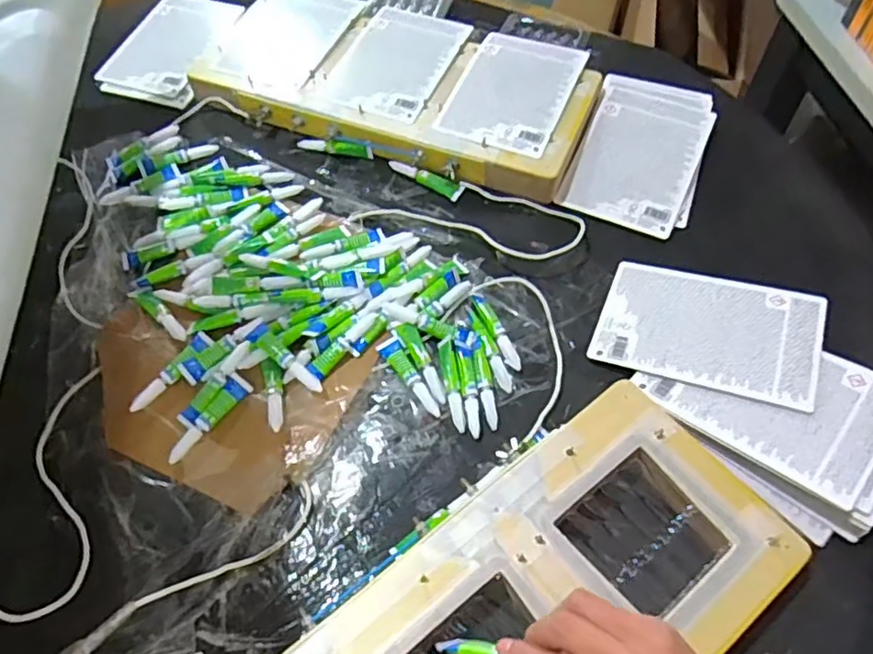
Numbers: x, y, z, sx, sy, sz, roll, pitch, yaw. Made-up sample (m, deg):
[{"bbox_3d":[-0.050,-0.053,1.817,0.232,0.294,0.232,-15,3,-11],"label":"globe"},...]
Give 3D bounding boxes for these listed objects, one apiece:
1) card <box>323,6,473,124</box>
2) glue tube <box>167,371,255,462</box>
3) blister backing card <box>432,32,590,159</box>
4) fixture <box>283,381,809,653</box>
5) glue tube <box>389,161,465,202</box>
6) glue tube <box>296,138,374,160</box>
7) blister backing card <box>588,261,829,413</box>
[{"bbox_3d":[-0.042,-0.294,0.685,0.114,0.004,0.170,19,64,12],"label":"card"},{"bbox_3d":[-0.183,0.072,0.502,0.018,0.013,0.082,37,68,19],"label":"glue tube"},{"bbox_3d":[0.080,-0.249,0.653,0.115,0.004,0.162,20,64,14],"label":"blister backing card"},{"bbox_3d":[0.031,0.207,0.381,0.422,0.033,0.169,-34,66,-17],"label":"fixture"},{"bbox_3d":[-0.011,-0.155,0.637,0.082,0.011,0.018,29,66,16],"label":"glue tube"},{"bbox_3d":[-0.108,-0.192,0.662,0.083,0.018,0.012,16,63,10],"label":"glue tube"},{"bbox_3d":[0.227,0.000,0.522,0.170,0.007,0.117,15,57,22],"label":"blister backing card"}]

